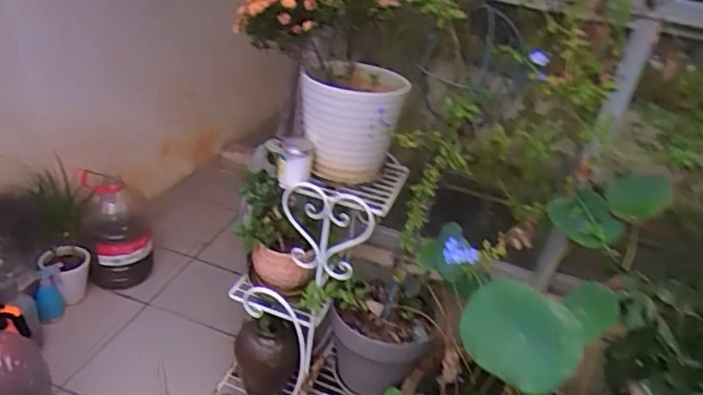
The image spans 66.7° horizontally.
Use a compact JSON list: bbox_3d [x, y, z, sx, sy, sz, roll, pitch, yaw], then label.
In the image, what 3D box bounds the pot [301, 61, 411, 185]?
[{"bbox_3d":[-0.001,-0.156,1.120,0.203,0.216,0.173,15,30,9],"label":"pot"}]

